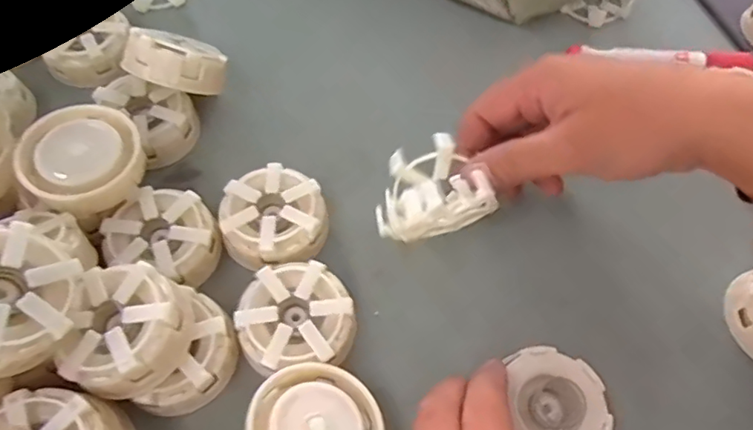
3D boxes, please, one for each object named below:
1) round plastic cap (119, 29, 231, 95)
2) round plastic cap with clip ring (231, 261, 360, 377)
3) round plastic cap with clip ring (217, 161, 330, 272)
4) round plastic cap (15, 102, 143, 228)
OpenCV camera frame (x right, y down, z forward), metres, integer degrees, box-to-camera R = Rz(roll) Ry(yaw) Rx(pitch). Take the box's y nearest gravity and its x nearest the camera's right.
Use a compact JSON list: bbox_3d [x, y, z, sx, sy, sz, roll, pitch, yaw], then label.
[{"bbox_3d":[-0.124,-0.096,0.352,0.051,0.046,0.029,26,103,12],"label":"round plastic cap"},{"bbox_3d":[-0.043,0.057,0.303,0.059,0.025,0.055,1,62,-2],"label":"round plastic cap with clip ring"},{"bbox_3d":[-0.060,0.005,0.333,0.060,0.037,0.058,1,62,-2],"label":"round plastic cap with clip ring"},{"bbox_3d":[-0.164,-0.031,0.311,0.060,0.024,0.061,41,66,-4],"label":"round plastic cap"}]

